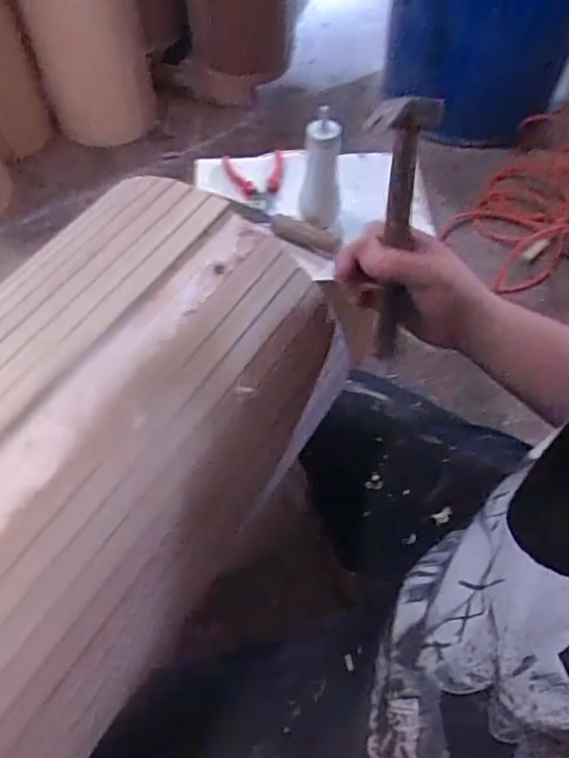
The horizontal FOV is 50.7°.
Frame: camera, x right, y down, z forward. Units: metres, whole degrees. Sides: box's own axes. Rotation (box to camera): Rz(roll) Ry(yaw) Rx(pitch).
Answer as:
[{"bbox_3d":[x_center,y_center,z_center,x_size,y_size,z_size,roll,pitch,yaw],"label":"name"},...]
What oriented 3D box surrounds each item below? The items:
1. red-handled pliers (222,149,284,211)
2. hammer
[{"bbox_3d":[-0.038,-0.336,1.009,0.101,0.023,0.146,-11,59,-9],"label":"red-handled pliers"},{"bbox_3d":[0.086,-0.117,0.473,0.051,0.027,0.200,5,97,1],"label":"hammer"}]

